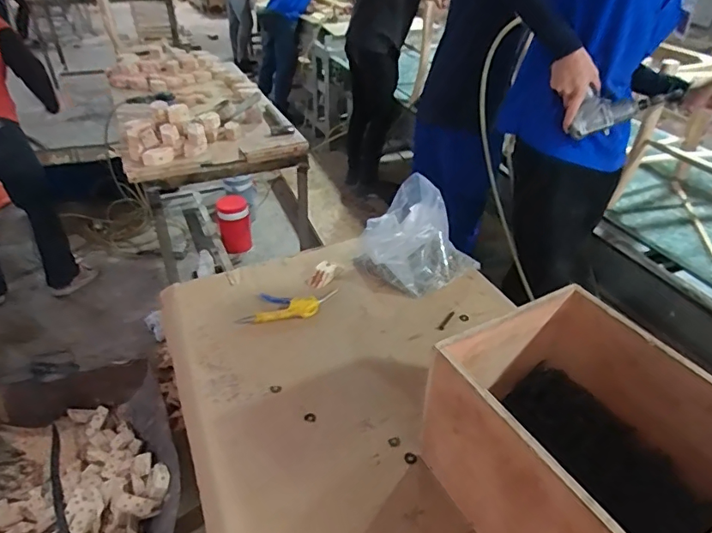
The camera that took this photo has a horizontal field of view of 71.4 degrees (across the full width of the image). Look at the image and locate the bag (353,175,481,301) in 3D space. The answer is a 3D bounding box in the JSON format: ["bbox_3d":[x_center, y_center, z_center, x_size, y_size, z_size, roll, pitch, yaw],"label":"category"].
[{"bbox_3d":[0.129,-0.056,1.074,0.207,0.173,0.185,-25,44,-31],"label":"bag"}]

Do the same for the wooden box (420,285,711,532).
[{"bbox_3d":[0.282,0.241,0.625,0.264,0.239,0.314,-17,40,-23],"label":"wooden box"}]

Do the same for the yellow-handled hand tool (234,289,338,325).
[{"bbox_3d":[-0.138,0.076,1.010,0.204,0.025,0.075,-6,37,-10],"label":"yellow-handled hand tool"}]

